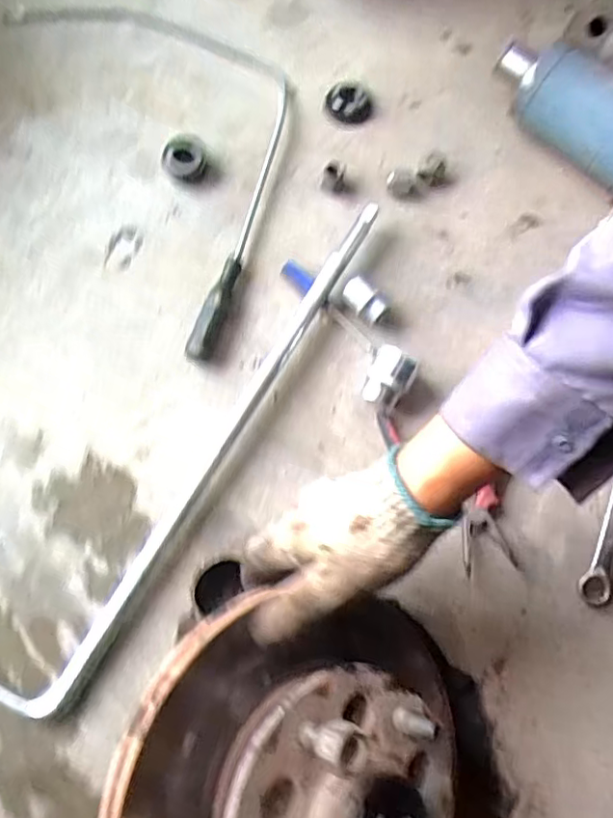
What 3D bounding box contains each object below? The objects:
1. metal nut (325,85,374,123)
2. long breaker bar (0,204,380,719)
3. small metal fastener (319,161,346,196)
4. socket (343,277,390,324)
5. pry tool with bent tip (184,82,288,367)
[{"bbox_3d":[0.041,-0.297,0.583,0.046,0.022,0.029,13,76,3],"label":"metal nut"},{"bbox_3d":[-0.090,0.023,0.499,0.068,0.032,0.501,32,78,7],"label":"long breaker bar"},{"bbox_3d":[0.025,-0.215,0.559,0.024,0.022,0.020,3,76,0],"label":"small metal fastener"},{"bbox_3d":[0.052,-0.094,0.523,0.043,0.026,0.019,42,79,9],"label":"socket"},{"bbox_3d":[-0.055,-0.181,0.553,0.026,0.021,0.294,15,76,3],"label":"pry tool with bent tip"}]

